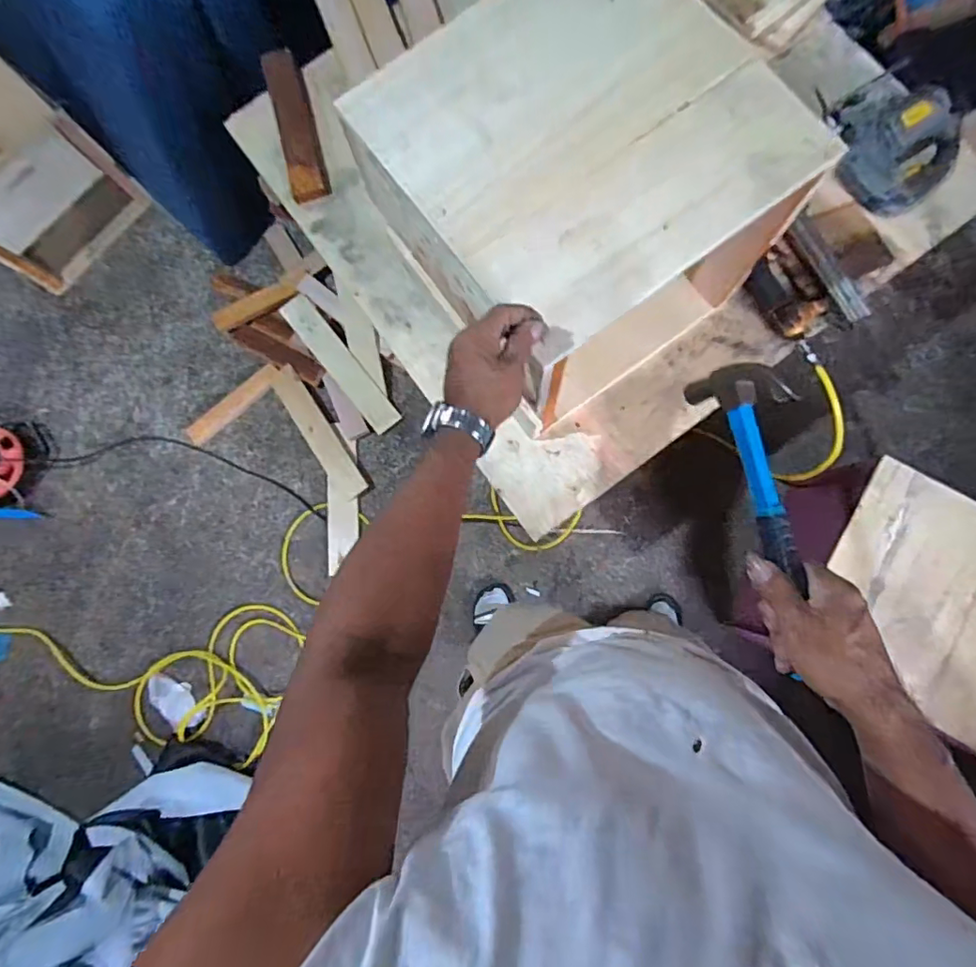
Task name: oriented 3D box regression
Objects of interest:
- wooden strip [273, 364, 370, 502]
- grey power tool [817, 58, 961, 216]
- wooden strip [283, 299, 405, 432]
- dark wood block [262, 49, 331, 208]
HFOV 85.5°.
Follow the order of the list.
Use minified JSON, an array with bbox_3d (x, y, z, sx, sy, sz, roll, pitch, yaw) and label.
[{"bbox_3d":[-0.451,-0.139,1.413,0.074,0.011,0.394,-32,86,4],"label":"wooden strip"},{"bbox_3d":[0.660,-0.561,0.857,0.205,0.059,0.214,-30,80,-1],"label":"grey power tool"},{"bbox_3d":[-0.386,-0.310,1.398,0.083,0.017,0.406,-38,95,-1],"label":"wooden strip"},{"bbox_3d":[-0.358,-0.668,0.979,0.066,0.024,0.291,-14,80,2],"label":"dark wood block"}]

